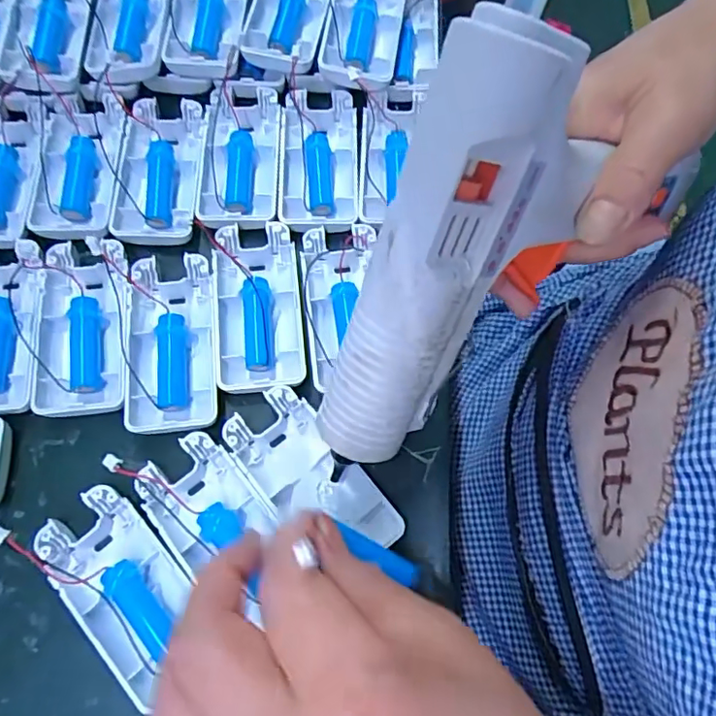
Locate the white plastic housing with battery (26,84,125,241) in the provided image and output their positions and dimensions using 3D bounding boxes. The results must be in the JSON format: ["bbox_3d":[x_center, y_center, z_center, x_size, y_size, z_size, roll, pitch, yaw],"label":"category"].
[{"bbox_3d":[-0.164,-0.108,0.316,0.050,0.024,0.092,-1,71,-1],"label":"white plastic housing with battery"}]

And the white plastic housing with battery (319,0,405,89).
[{"bbox_3d":[0.004,-0.207,0.336,0.043,0.029,0.095,8,71,2],"label":"white plastic housing with battery"}]

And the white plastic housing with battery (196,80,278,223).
[{"bbox_3d":[-0.069,-0.119,0.323,0.042,0.015,0.096,-1,71,-1],"label":"white plastic housing with battery"}]

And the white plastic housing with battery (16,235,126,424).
[{"bbox_3d":[-0.146,-0.016,0.284,0.041,0.018,0.097,-14,71,-6],"label":"white plastic housing with battery"}]

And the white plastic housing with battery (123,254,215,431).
[{"bbox_3d":[-0.096,-0.007,0.284,0.045,0.015,0.091,-6,71,-3],"label":"white plastic housing with battery"}]

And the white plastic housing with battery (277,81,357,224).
[{"bbox_3d":[-0.024,-0.120,0.325,0.044,0.018,0.099,0,71,-1],"label":"white plastic housing with battery"}]

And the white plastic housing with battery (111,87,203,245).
[{"bbox_3d":[-0.116,-0.108,0.319,0.049,0.024,0.097,-2,71,-2],"label":"white plastic housing with battery"}]

